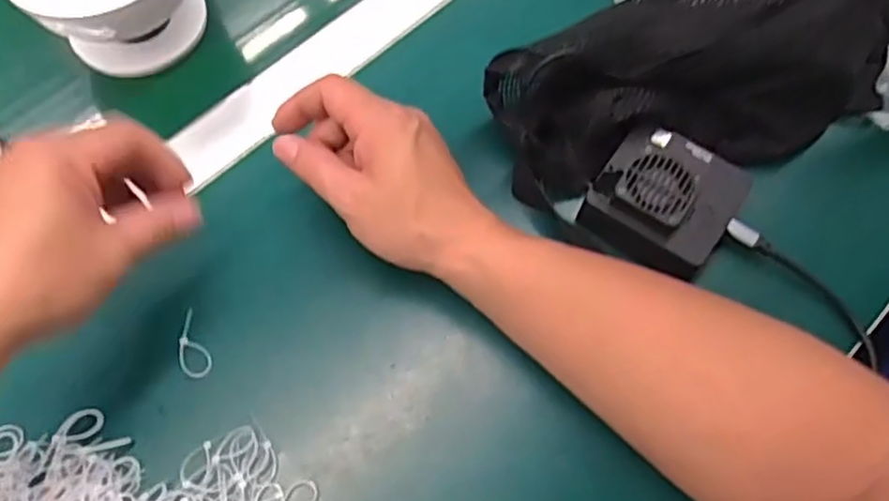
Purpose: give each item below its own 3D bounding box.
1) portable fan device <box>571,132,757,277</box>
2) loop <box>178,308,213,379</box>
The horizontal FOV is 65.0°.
[{"bbox_3d":[0.129,-0.031,0.409,0.074,0.042,0.069,37,71,12],"label":"portable fan device"},{"bbox_3d":[-0.145,0.054,0.396,0.017,0.004,0.039,-26,71,-12],"label":"loop"}]

